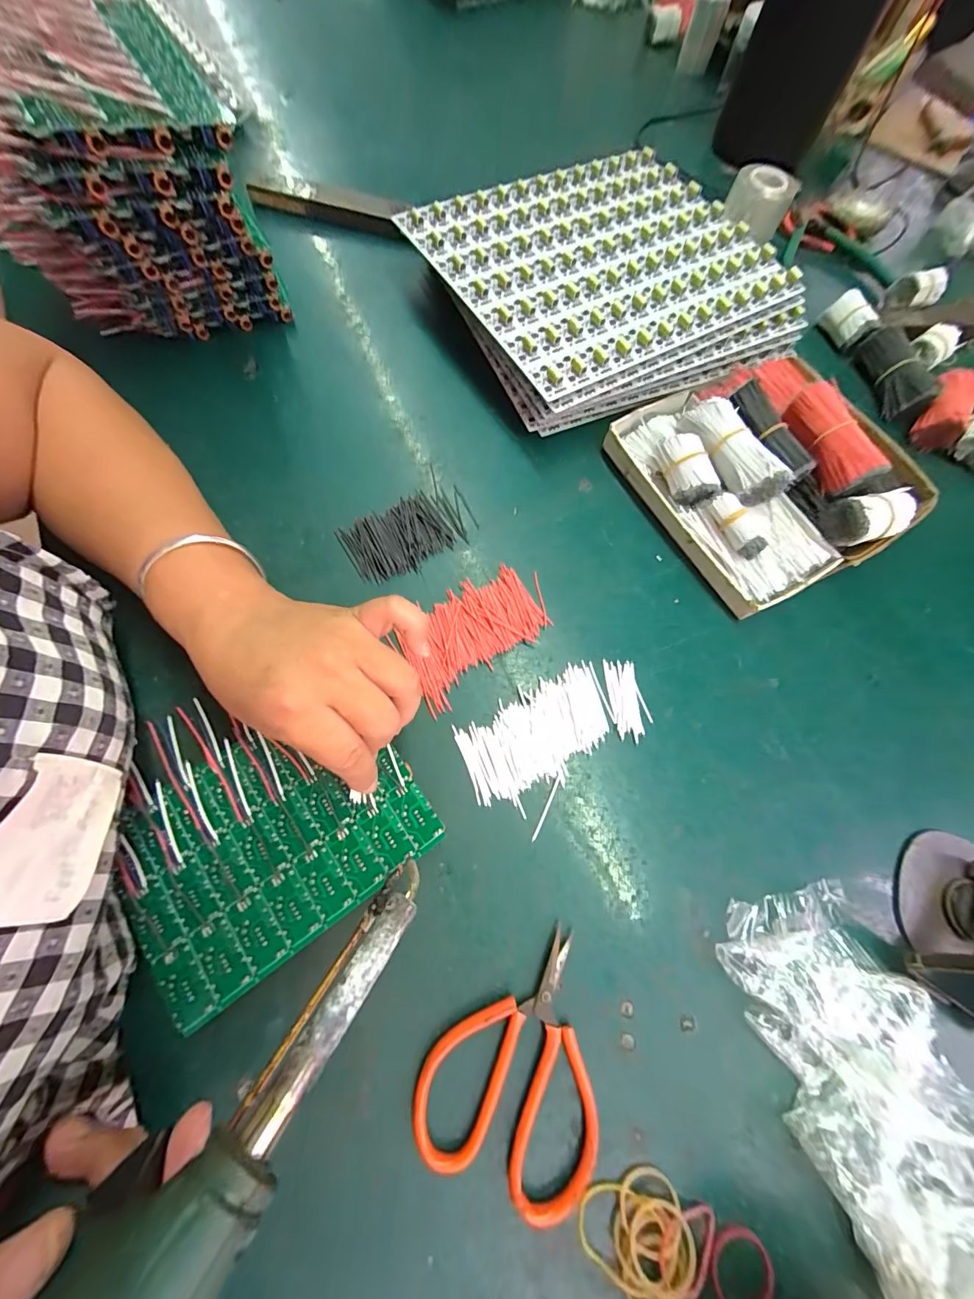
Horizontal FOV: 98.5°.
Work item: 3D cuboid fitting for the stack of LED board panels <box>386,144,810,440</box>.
[{"bbox_3d":[0.104,-0.335,0.388,0.276,0.050,0.257,-29,75,-12],"label":"stack of LED board panels"}]

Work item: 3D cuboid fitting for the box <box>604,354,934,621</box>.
[{"bbox_3d":[0.224,-0.147,0.332,0.200,0.050,0.193,-26,74,-11],"label":"box"}]

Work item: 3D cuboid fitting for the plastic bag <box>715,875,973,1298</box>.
[{"bbox_3d":[0.206,0.228,0.206,0.109,0.038,0.192,-12,72,-7],"label":"plastic bag"}]

